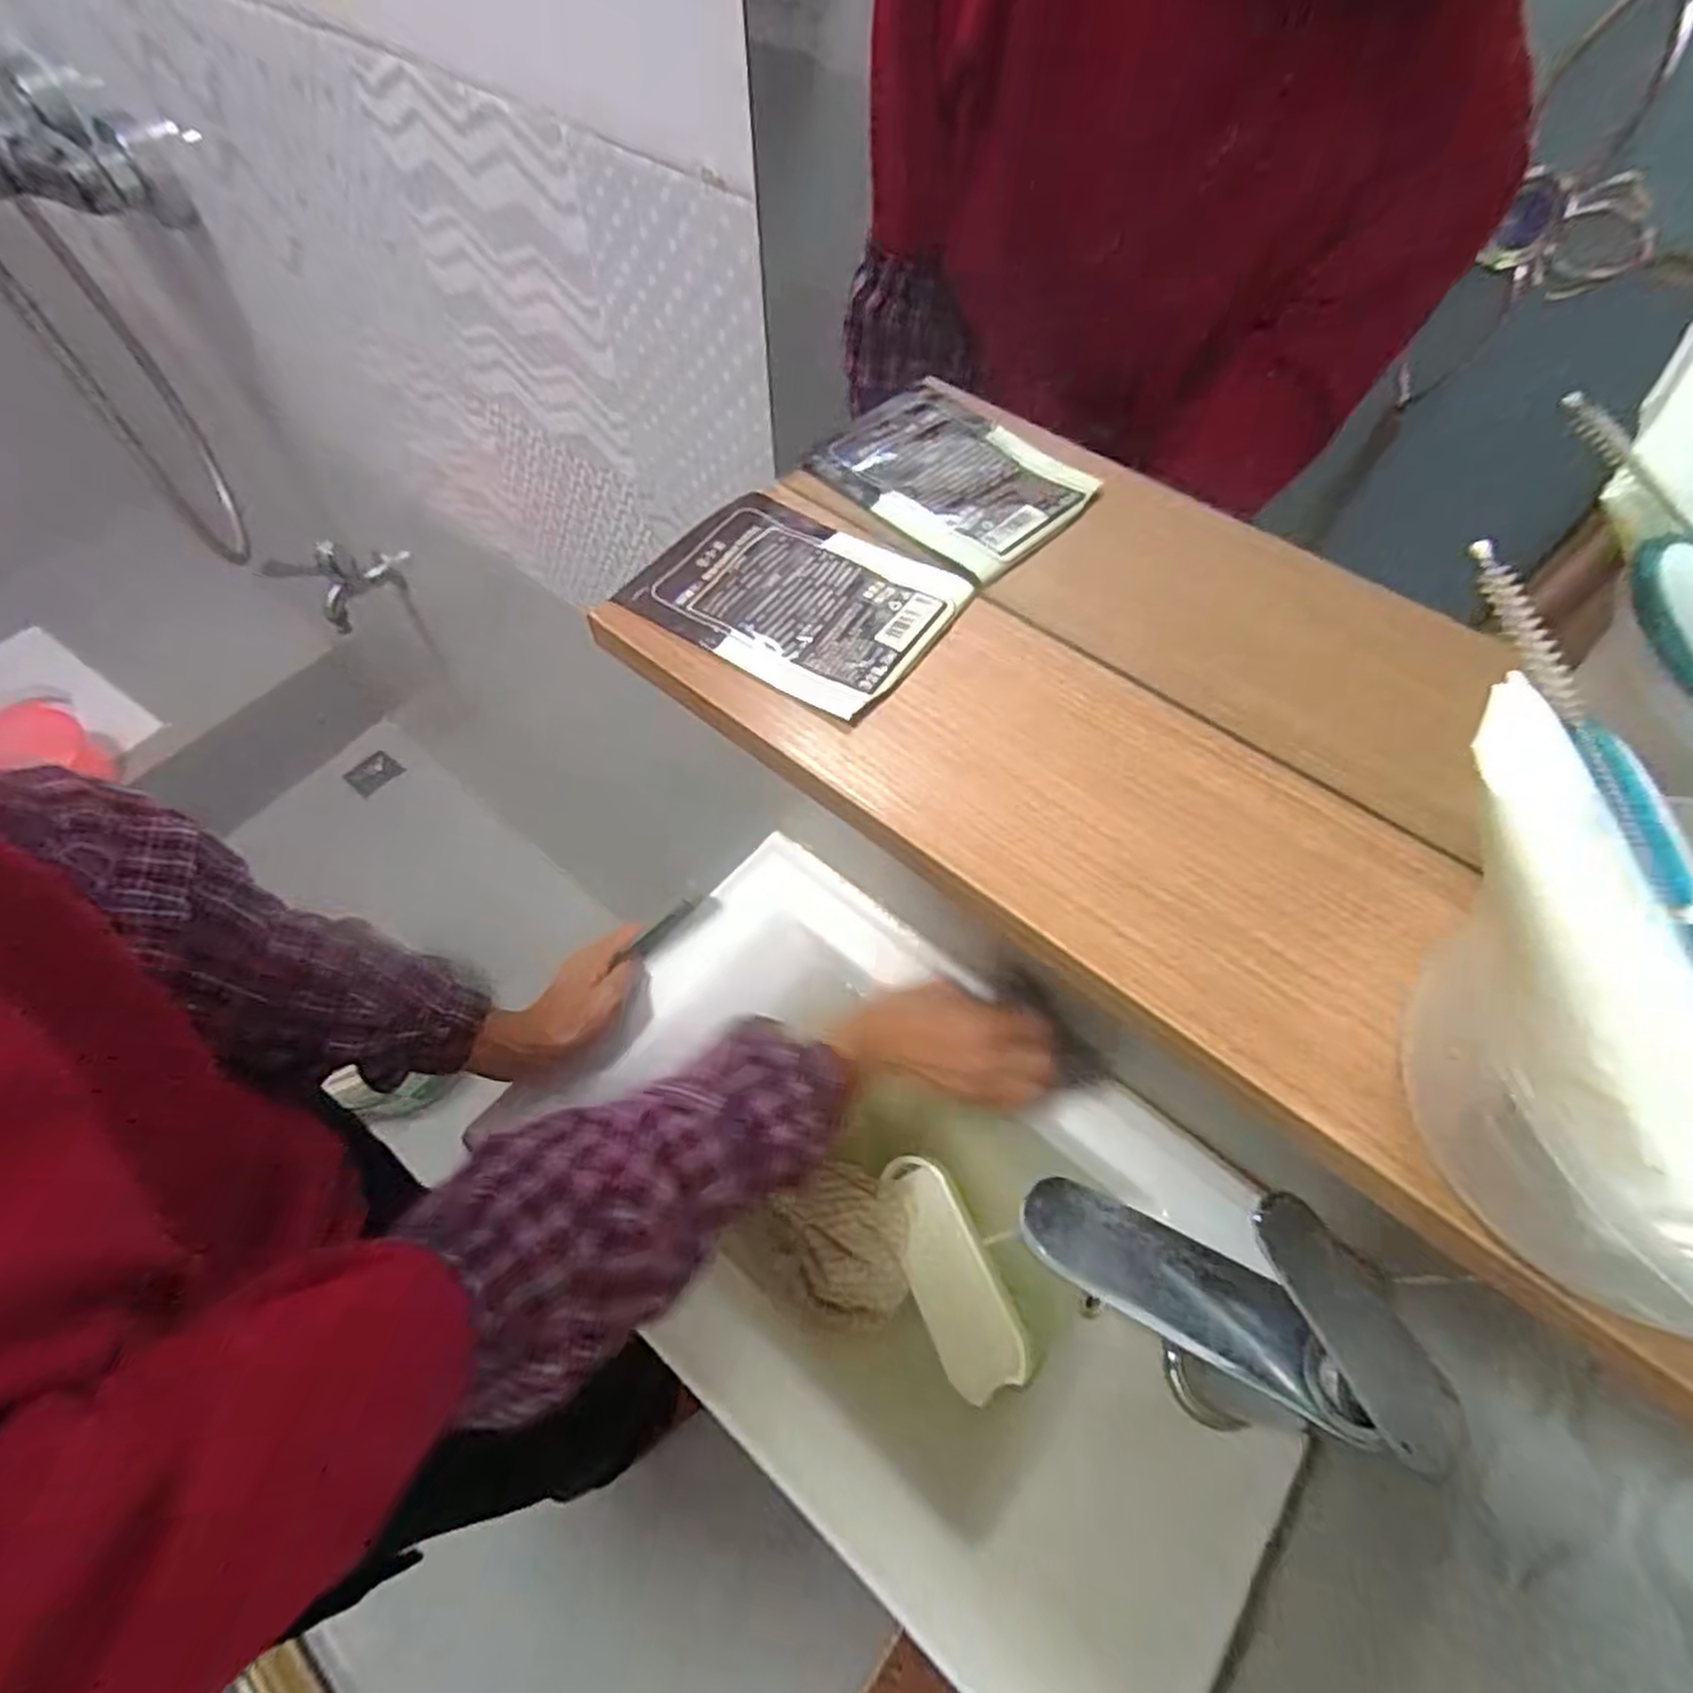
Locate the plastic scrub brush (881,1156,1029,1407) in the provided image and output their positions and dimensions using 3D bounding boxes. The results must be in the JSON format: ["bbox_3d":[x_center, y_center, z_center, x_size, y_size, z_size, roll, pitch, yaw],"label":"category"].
[{"bbox_3d":[0.067,0.279,0.501,0.052,0.021,0.143,-20,61,-13],"label":"plastic scrub brush"}]

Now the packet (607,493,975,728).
[{"bbox_3d":[-0.019,-0.093,0.280,0.108,0.007,0.080,28,62,15],"label":"packet"}]

